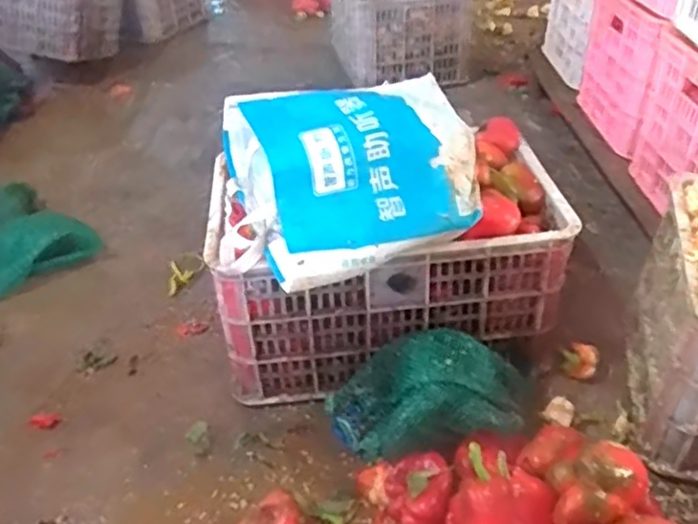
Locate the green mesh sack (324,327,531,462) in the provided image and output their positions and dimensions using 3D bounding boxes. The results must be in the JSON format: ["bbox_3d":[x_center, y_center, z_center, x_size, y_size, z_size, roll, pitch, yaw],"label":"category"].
[{"bbox_3d":[0.114,0.192,0.951,0.292,0.181,0.158,-1,36,2],"label":"green mesh sack"}]

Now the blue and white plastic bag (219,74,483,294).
[{"bbox_3d":[-0.002,-0.117,0.901,0.330,0.160,0.246,-12,37,-12],"label":"blue and white plastic bag"}]

